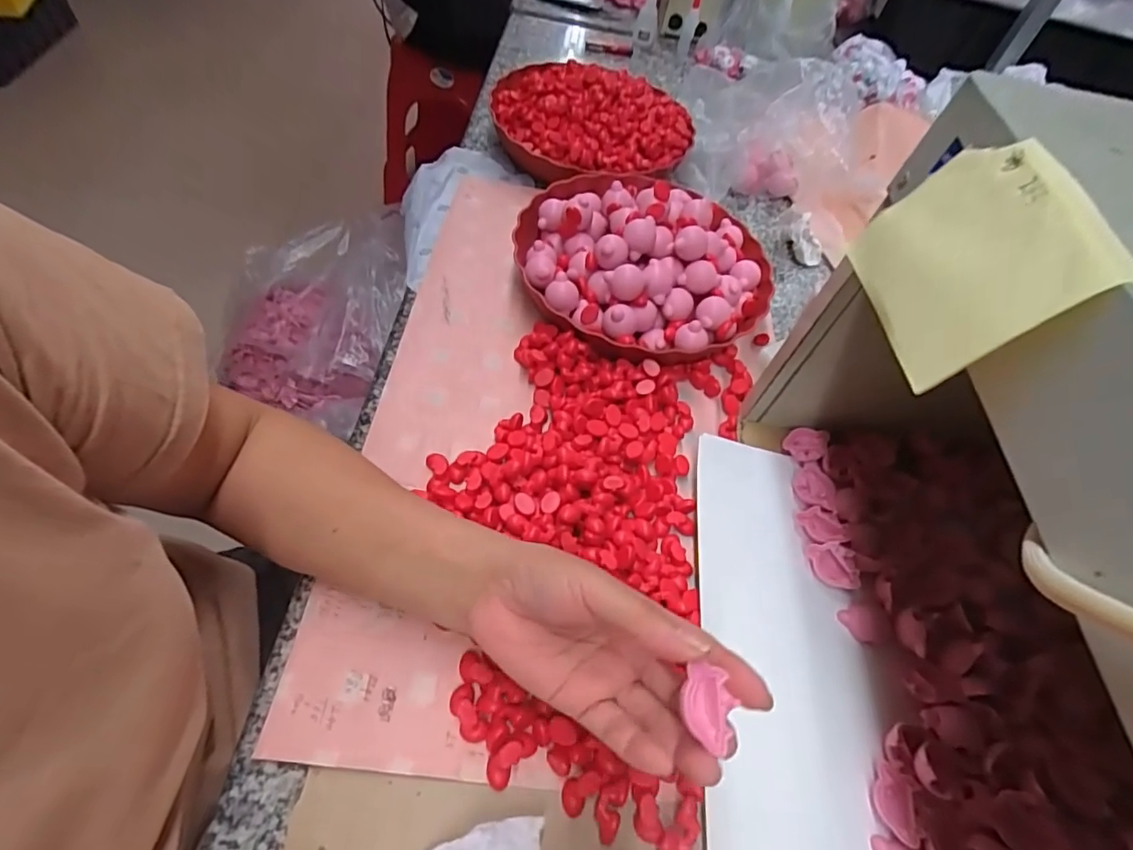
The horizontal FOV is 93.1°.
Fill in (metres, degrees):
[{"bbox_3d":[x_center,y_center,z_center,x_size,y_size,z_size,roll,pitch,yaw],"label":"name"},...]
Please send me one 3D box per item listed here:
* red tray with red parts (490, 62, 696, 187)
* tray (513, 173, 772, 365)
[{"bbox_3d":[0.031,-0.354,0.627,0.206,0.077,0.195,-18,61,-20],"label":"red tray with red parts"},{"bbox_3d":[0.070,-0.156,0.497,0.231,0.076,0.220,27,56,9],"label":"tray"}]

